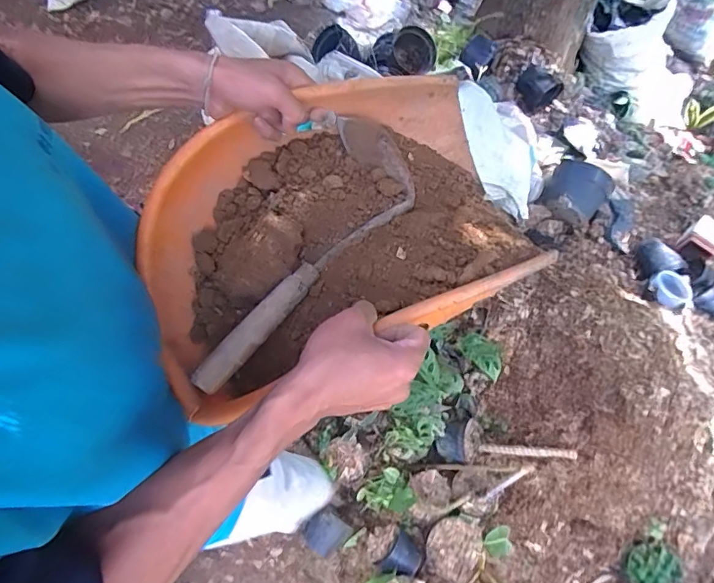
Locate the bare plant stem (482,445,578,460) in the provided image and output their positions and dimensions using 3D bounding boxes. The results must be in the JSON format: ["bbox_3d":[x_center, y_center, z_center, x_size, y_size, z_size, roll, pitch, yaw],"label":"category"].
[{"bbox_3d":[0.456,0.432,1.258,0.245,0.018,0.023,-7,70,31],"label":"bare plant stem"}]

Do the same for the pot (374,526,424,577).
[{"bbox_3d":[0.120,0.704,1.227,0.106,0.080,0.114,32,71,11],"label":"pot"}]

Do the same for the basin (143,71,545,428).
[{"bbox_3d":[-0.031,-0.069,0.517,0.406,0.124,0.276,-22,75,-8],"label":"basin"}]

